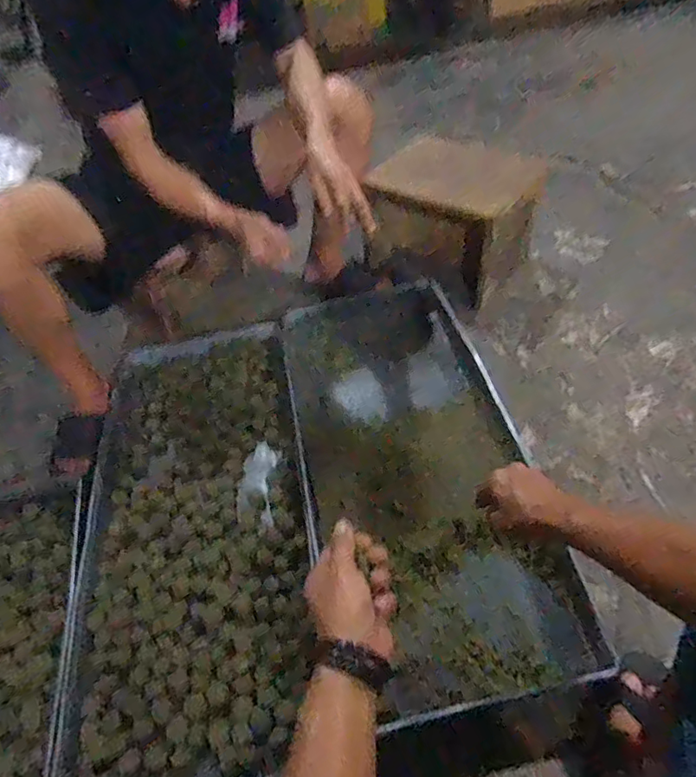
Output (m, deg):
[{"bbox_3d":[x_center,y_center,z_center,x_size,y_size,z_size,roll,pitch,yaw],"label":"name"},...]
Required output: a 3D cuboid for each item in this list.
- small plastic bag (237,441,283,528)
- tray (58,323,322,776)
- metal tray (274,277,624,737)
[{"bbox_3d":[-0.163,0.172,0.926,0.072,0.021,0.173,-1,52,4],"label":"small plastic bag"},{"bbox_3d":[-0.261,0.206,0.882,0.378,0.037,0.795,-11,52,-4],"label":"tray"},{"bbox_3d":[0.117,0.119,0.906,0.378,0.076,0.843,-14,52,-6],"label":"metal tray"}]

